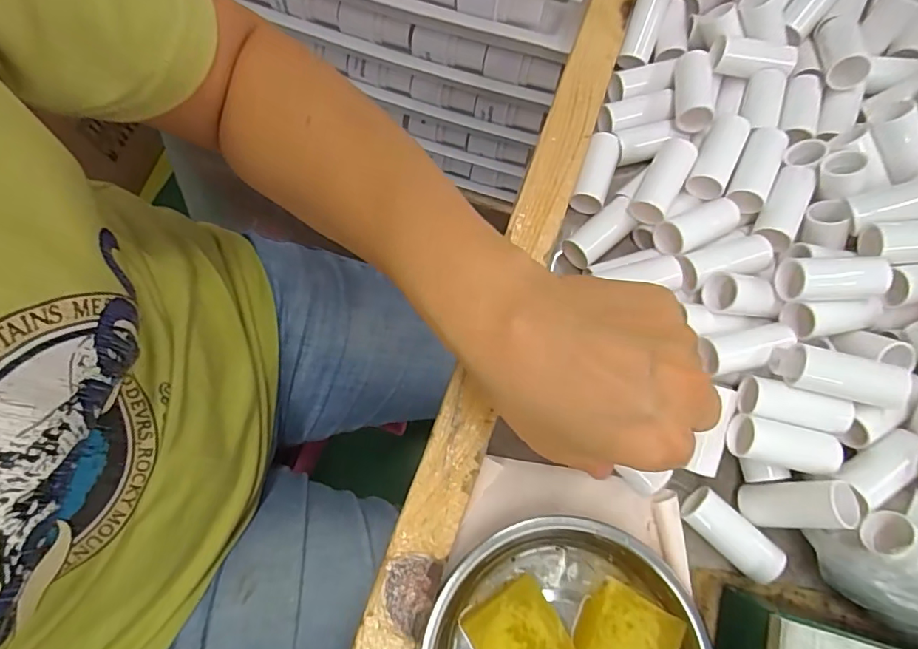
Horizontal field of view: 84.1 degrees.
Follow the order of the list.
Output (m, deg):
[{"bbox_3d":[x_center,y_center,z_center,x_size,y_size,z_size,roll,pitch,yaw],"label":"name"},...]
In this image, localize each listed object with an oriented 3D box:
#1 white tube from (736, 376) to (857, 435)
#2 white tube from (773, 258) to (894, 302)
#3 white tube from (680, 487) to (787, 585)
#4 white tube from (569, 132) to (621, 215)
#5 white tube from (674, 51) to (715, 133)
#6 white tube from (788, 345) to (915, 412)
[{"bbox_3d":[0.165,0.040,0.249,0.048,0.014,0.020,12,74,2],"label":"white tube"},{"bbox_3d":[0.185,-0.021,0.253,0.050,0.019,0.020,-2,74,-2],"label":"white tube"},{"bbox_3d":[0.134,0.104,0.254,0.050,0.021,0.017,42,77,10],"label":"white tube"},{"bbox_3d":[0.084,-0.092,0.308,0.020,0.016,0.047,19,74,4],"label":"white tube"},{"bbox_3d":[0.139,-0.143,0.304,0.019,0.019,0.049,2,74,-1],"label":"white tube"},{"bbox_3d":[0.183,0.025,0.242,0.047,0.019,0.019,17,74,3],"label":"white tube"}]

